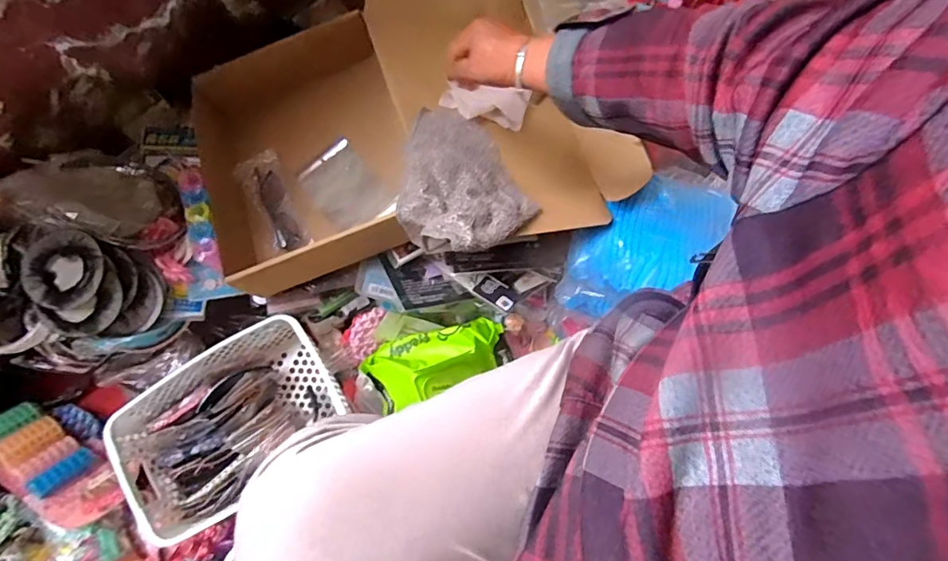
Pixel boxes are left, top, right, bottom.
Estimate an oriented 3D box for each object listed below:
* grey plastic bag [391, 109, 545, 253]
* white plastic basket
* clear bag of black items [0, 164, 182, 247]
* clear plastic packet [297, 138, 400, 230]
[{"bbox_3d":[-0.027,-0.121,0.590,0.153,0.067,0.192,-33,79,-9],"label":"grey plastic bag"},{"bbox_3d":[-0.342,0.208,0.701,0.297,0.082,0.209,-27,78,-7],"label":"white plastic basket"},{"bbox_3d":[-0.476,-0.101,0.650,0.173,0.149,0.051,37,122,-8],"label":"clear bag of black items"},{"bbox_3d":[-0.179,-0.130,0.698,0.093,0.029,0.143,-42,80,-10],"label":"clear plastic packet"}]

